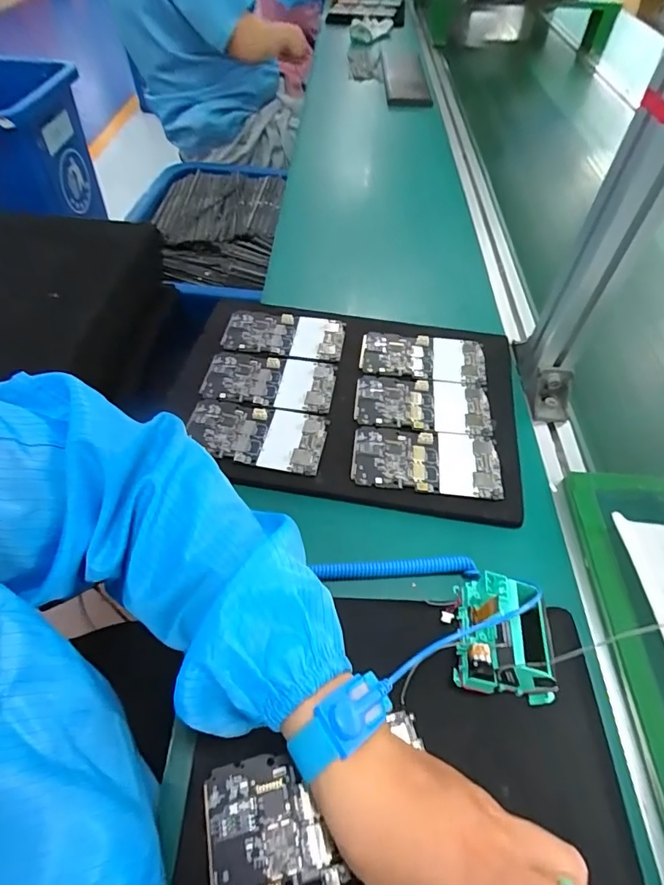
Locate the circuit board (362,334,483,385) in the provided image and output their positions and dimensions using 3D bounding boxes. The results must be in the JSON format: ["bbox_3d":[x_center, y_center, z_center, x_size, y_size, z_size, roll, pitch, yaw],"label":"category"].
[{"bbox_3d":[0.098,-0.093,0.505,0.132,0.006,0.064,6,52,3],"label":"circuit board"}]

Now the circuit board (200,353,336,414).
[{"bbox_3d":[-0.064,-0.064,0.478,0.129,0.006,0.067,5,52,3],"label":"circuit board"}]

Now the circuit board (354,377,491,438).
[{"bbox_3d":[0.091,-0.040,0.464,0.131,0.004,0.070,8,52,5],"label":"circuit board"}]

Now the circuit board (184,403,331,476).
[{"bbox_3d":[-0.071,-0.005,0.439,0.128,0.013,0.067,8,52,5],"label":"circuit board"}]

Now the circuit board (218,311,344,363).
[{"bbox_3d":[-0.054,-0.121,0.522,0.131,0.008,0.069,5,52,3],"label":"circuit board"}]

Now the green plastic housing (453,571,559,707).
[{"bbox_3d":[0.119,0.132,0.315,0.068,0.051,0.074,10,51,5],"label":"green plastic housing"}]

